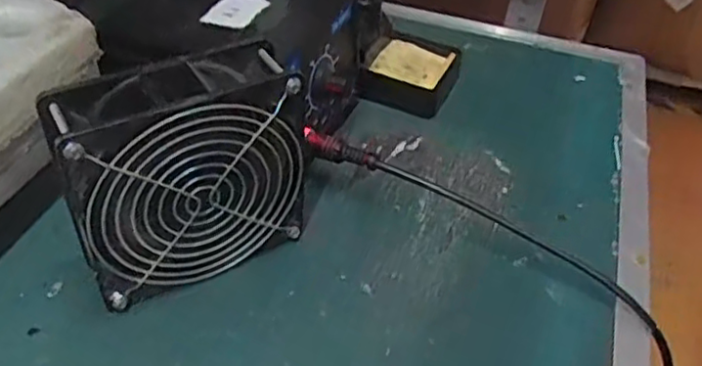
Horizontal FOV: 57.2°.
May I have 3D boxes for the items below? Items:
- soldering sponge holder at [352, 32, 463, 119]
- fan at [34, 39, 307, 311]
[{"bbox_3d":[0.049,-0.088,0.518,0.068,0.029,0.074,17,44,12],"label":"soldering sponge holder"},{"bbox_3d":[-0.084,-0.003,0.339,0.116,0.123,0.045,-19,48,-25],"label":"fan"}]

